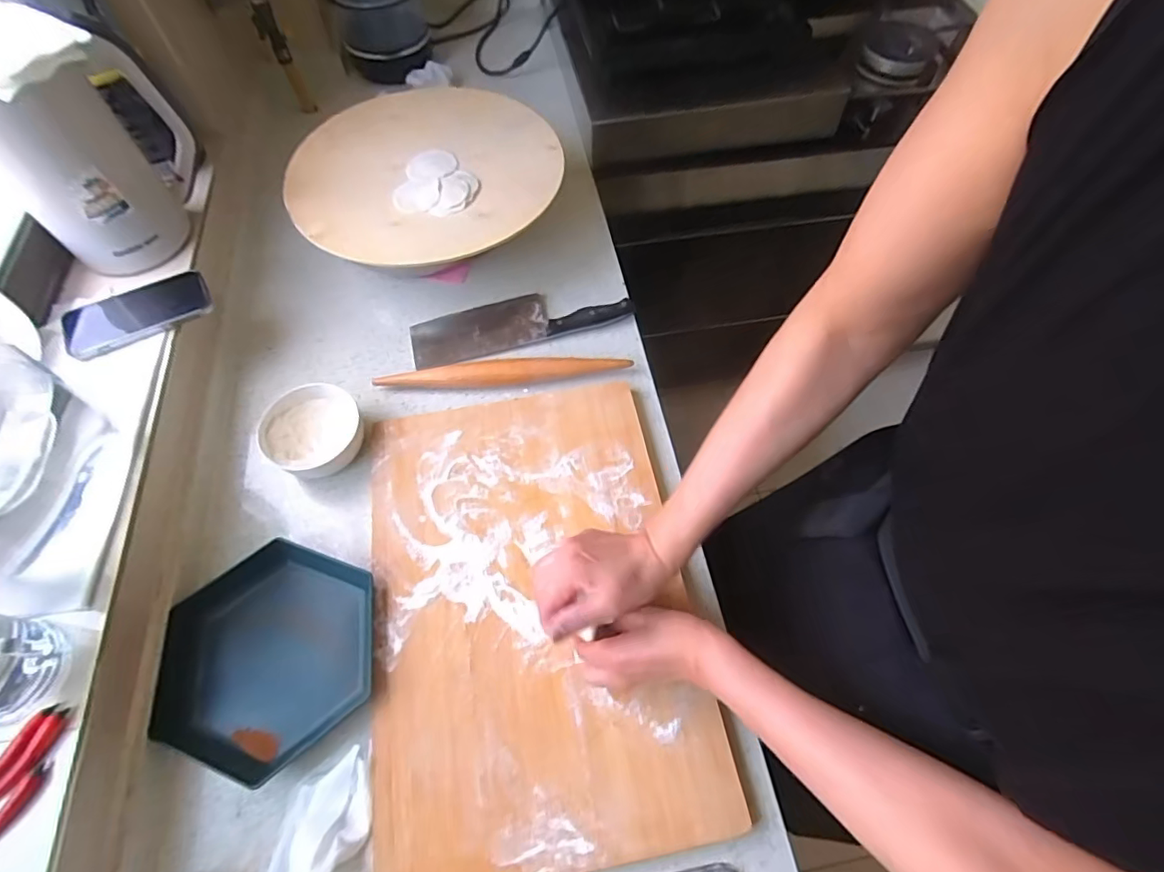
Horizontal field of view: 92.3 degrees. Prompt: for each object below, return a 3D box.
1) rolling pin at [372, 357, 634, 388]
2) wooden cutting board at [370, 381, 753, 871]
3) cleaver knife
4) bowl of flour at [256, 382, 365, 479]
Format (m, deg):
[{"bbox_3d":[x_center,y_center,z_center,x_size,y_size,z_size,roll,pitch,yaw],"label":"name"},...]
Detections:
[{"bbox_3d":[-0.098,-0.078,0.690,0.306,0.032,0.029,-1,61,-1],"label":"rolling pin"},{"bbox_3d":[-0.054,0.159,0.562,0.304,0.022,0.455,-9,61,-6],"label":"wooden cutting board"},{"bbox_3d":[-0.085,-0.159,0.743,0.283,0.028,0.089,-15,62,-9],"label":"cleaver knife"},{"bbox_3d":[-0.308,-0.004,0.643,0.101,0.050,0.106,0,60,-1],"label":"bowl of flour"}]

